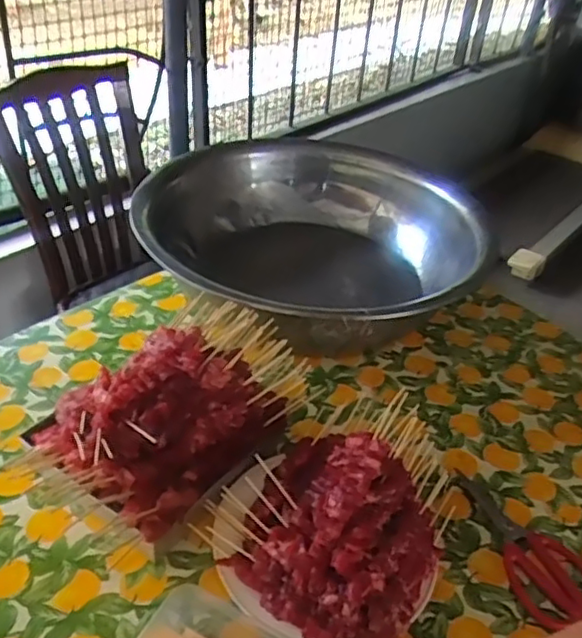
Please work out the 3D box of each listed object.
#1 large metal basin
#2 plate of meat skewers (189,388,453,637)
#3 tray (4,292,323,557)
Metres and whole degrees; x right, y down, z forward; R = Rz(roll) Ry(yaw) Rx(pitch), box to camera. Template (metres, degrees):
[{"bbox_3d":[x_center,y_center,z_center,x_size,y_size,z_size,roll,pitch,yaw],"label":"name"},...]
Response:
[{"bbox_3d":[0.055,-0.122,1.118,0.516,0.185,0.584,29,43,27],"label":"large metal basin"},{"bbox_3d":[0.069,0.203,0.743,0.242,0.120,0.328,26,42,24],"label":"plate of meat skewers"},{"bbox_3d":[-0.139,0.105,0.816,0.233,0.148,0.343,26,42,24],"label":"tray"}]

